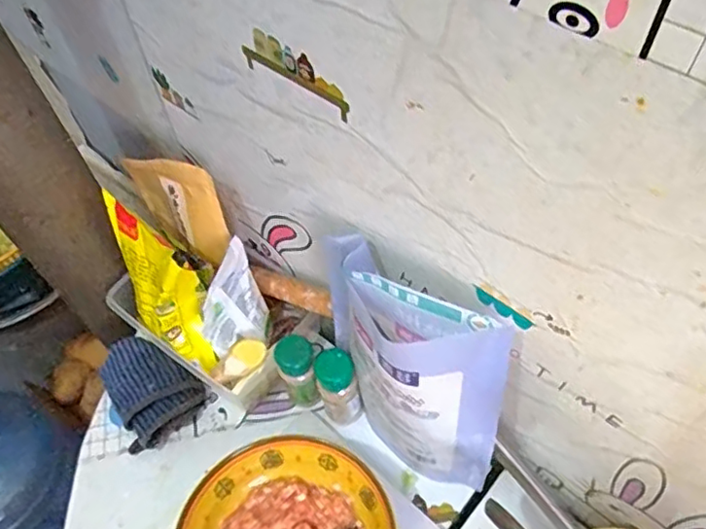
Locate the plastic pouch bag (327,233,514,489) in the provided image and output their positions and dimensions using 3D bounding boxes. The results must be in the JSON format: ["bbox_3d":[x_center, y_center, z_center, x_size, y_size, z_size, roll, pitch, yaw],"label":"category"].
[{"bbox_3d":[0.044,0.097,0.536,0.184,0.261,0.066,33,64,22],"label":"plastic pouch bag"}]

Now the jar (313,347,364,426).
[{"bbox_3d":[-0.014,0.123,0.615,0.036,0.102,0.039,-2,57,3],"label":"jar"}]

